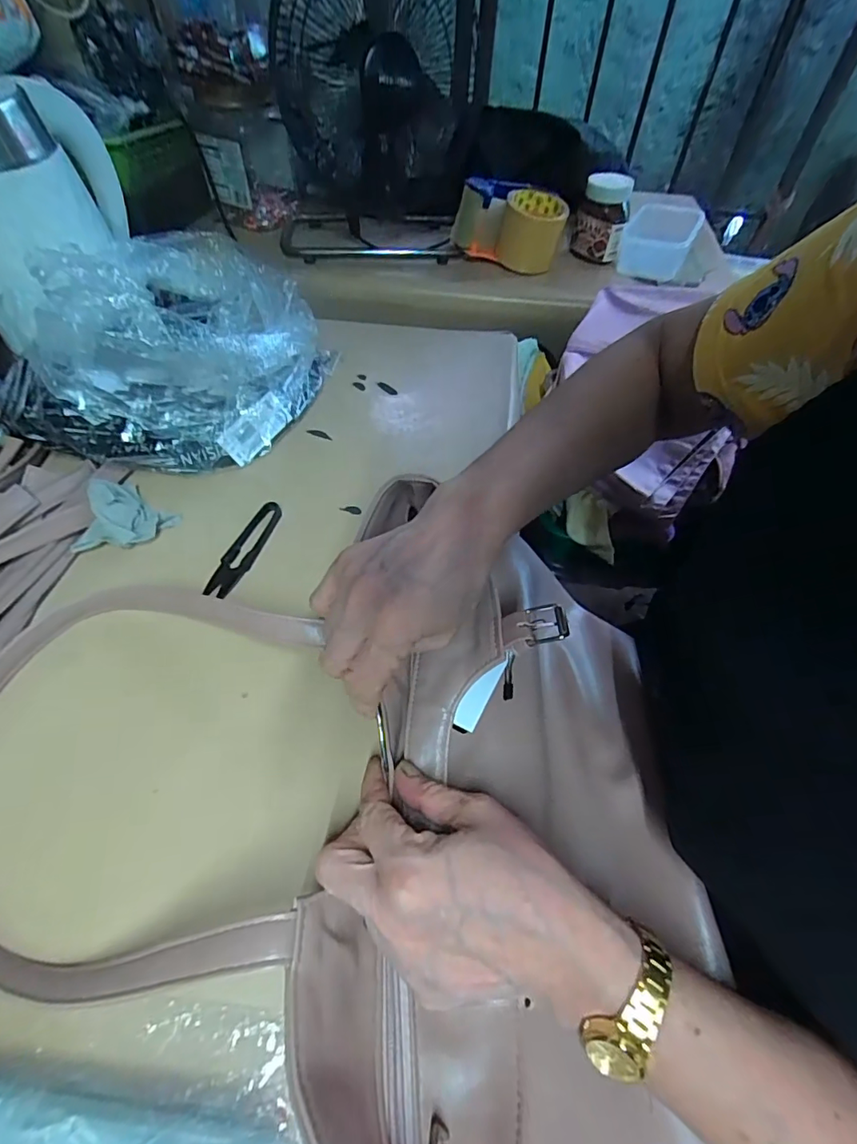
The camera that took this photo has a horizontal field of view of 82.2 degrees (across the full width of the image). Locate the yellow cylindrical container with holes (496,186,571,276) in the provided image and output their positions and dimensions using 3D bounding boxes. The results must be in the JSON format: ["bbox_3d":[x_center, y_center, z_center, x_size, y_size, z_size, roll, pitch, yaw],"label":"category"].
[{"bbox_3d":[0.153,-0.508,0.737,0.090,0.082,0.073,11,54,6],"label":"yellow cylindrical container with holes"}]

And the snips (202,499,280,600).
[{"bbox_3d":[-0.143,-0.020,0.387,0.024,0.006,0.092,15,54,9],"label":"snips"}]

